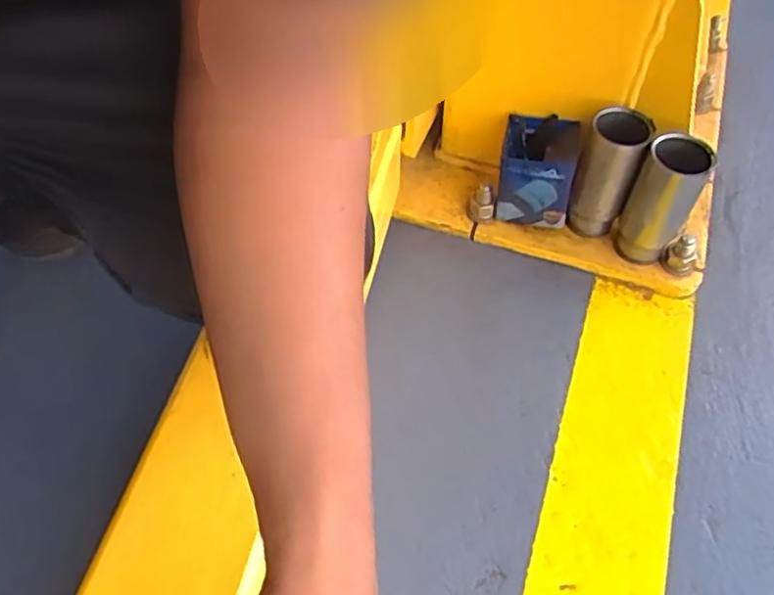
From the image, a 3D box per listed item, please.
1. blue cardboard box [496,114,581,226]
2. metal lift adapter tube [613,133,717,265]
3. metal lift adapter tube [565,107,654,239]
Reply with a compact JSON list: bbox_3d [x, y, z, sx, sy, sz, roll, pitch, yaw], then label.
[{"bbox_3d":[0.157,-0.131,0.706,0.074,0.101,0.085,8,55,7],"label":"blue cardboard box"},{"bbox_3d":[0.269,-0.089,0.651,0.059,0.139,0.056,26,59,19],"label":"metal lift adapter tube"},{"bbox_3d":[0.224,-0.128,0.674,0.055,0.125,0.067,21,57,16],"label":"metal lift adapter tube"}]

